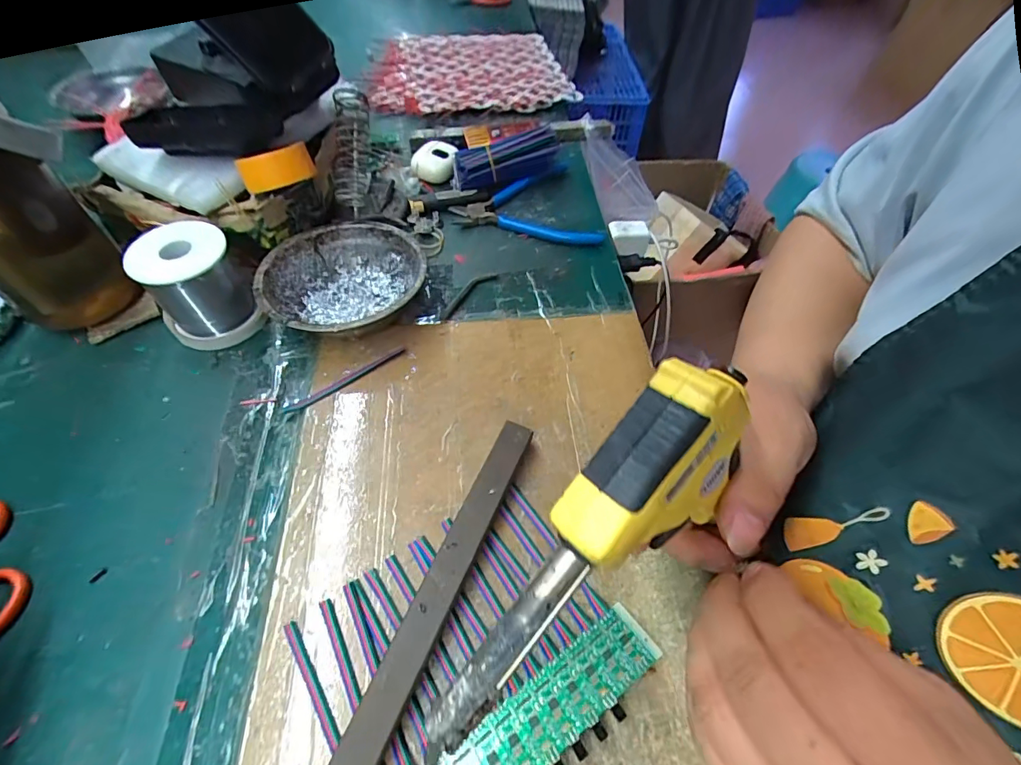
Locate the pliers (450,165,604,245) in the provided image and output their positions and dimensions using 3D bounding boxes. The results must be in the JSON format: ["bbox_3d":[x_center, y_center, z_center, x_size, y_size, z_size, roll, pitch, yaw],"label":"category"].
[{"bbox_3d":[0.027,-0.192,0.472,0.149,0.013,0.120,12,56,8],"label":"pliers"}]

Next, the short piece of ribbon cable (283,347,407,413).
[{"bbox_3d":[-0.121,-0.002,0.340,0.095,0.004,0.009,-31,61,-21],"label":"short piece of ribbon cable"}]

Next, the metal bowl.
[{"bbox_3d":[-0.131,-0.077,0.368,0.122,0.042,0.124,0,55,0],"label":"metal bowl"}]

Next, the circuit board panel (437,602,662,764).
[{"bbox_3d":[0.004,0.170,0.218,0.158,0.010,0.033,-30,60,-20],"label":"circuit board panel"}]

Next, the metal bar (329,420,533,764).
[{"bbox_3d":[-0.037,0.114,0.251,0.019,0.018,0.214,20,57,13],"label":"metal bar"}]

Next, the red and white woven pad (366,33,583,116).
[{"bbox_3d":[-0.059,-0.436,0.630,0.270,0.029,0.215,-11,56,-8],"label":"red and white woven pad"}]

